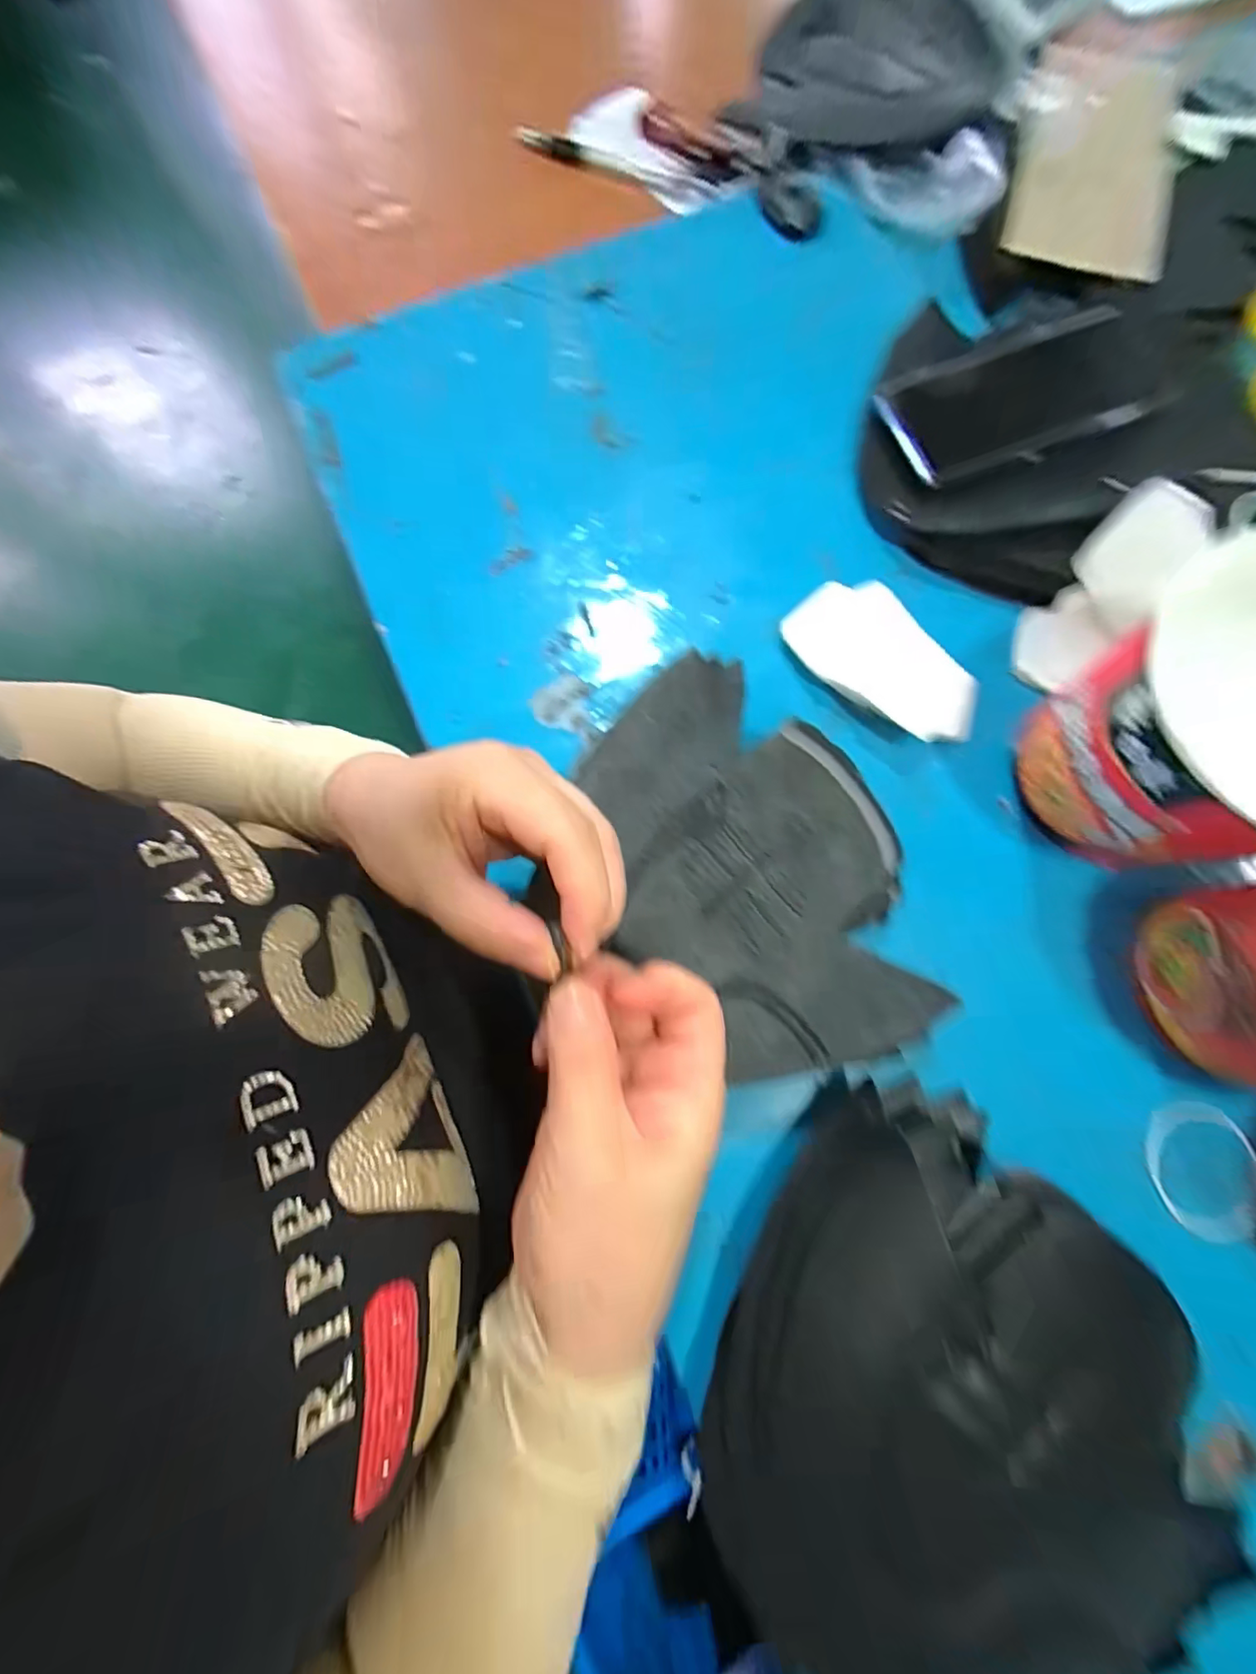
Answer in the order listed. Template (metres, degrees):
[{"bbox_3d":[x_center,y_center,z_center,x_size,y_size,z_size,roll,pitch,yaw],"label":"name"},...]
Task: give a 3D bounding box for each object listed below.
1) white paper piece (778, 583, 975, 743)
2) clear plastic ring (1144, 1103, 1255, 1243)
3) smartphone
[{"bbox_3d":[0.146,-0.099,0.301,0.114,0.017,0.058,39,82,6],"label":"white paper piece"},{"bbox_3d":[0.287,0.167,0.264,0.047,0.009,0.062,-1,80,-1],"label":"clear plastic ring"},{"bbox_3d":[0.230,-0.261,0.310,0.162,0.008,0.074,-22,81,-4],"label":"smartphone"}]

